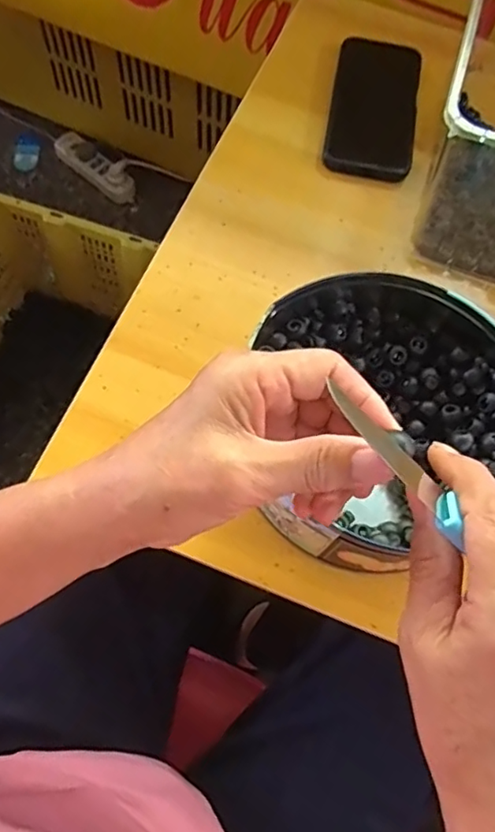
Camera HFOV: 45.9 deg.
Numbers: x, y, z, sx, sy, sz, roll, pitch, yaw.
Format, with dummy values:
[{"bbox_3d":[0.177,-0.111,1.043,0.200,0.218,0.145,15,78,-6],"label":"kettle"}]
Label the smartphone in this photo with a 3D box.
[{"bbox_3d":[0.119,-0.292,0.552,0.077,0.011,0.162,10,69,1],"label":"smartphone"}]

